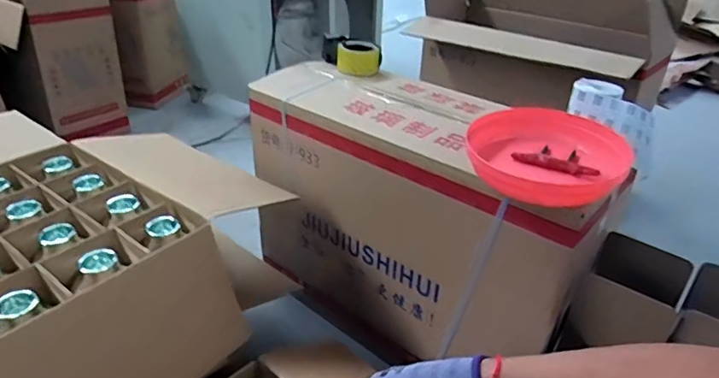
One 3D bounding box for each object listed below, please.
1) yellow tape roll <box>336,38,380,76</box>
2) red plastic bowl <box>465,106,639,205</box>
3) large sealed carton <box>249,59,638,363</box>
[{"bbox_3d":[-0.003,-0.305,1.191,0.096,0.057,0.096,2,30,-1],"label":"yellow tape roll"},{"bbox_3d":[0.273,-0.045,0.763,0.223,0.072,0.223,2,30,-1],"label":"red plastic bowl"},{"bbox_3d":[0.105,0.076,1.094,0.725,0.497,0.303,23,36,31],"label":"large sealed carton"}]

